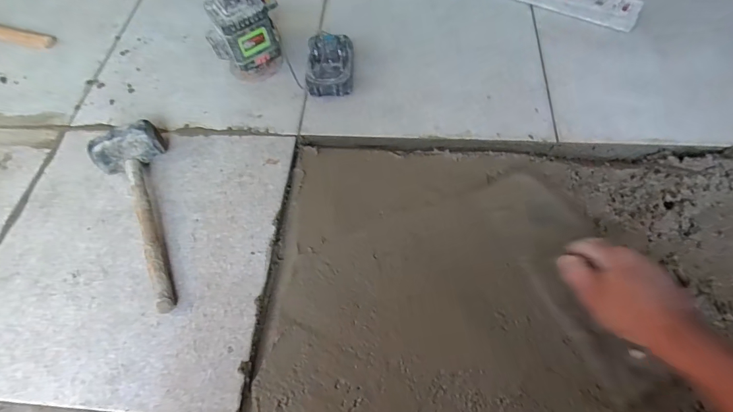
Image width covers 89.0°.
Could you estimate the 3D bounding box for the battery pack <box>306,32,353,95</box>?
[{"bbox_3d":[-0.062,-0.235,0.624,0.079,0.059,0.104,-2,62,3],"label":"battery pack"}]

